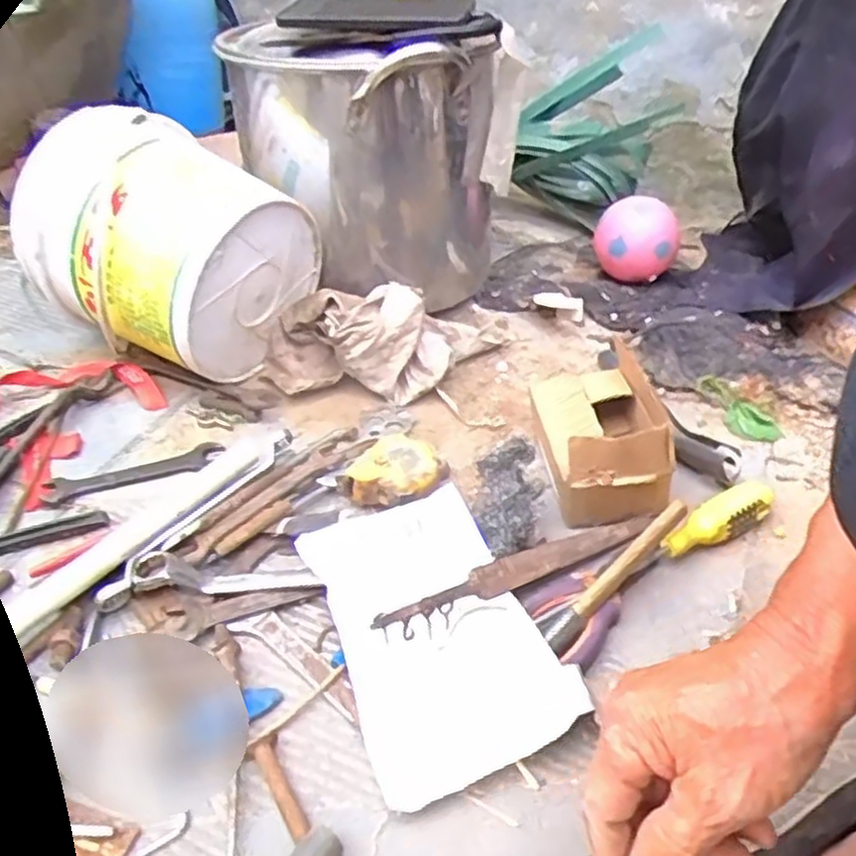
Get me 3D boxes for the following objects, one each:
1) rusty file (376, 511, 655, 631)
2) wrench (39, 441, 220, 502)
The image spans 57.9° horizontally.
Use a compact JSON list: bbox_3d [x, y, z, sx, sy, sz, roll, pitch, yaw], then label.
[{"bbox_3d":[0.067,0.096,0.532,0.235,0.008,0.022,-14,70,-30],"label":"rusty file"},{"bbox_3d":[-0.231,0.035,0.616,0.133,0.004,0.028,-16,42,-21],"label":"wrench"}]

